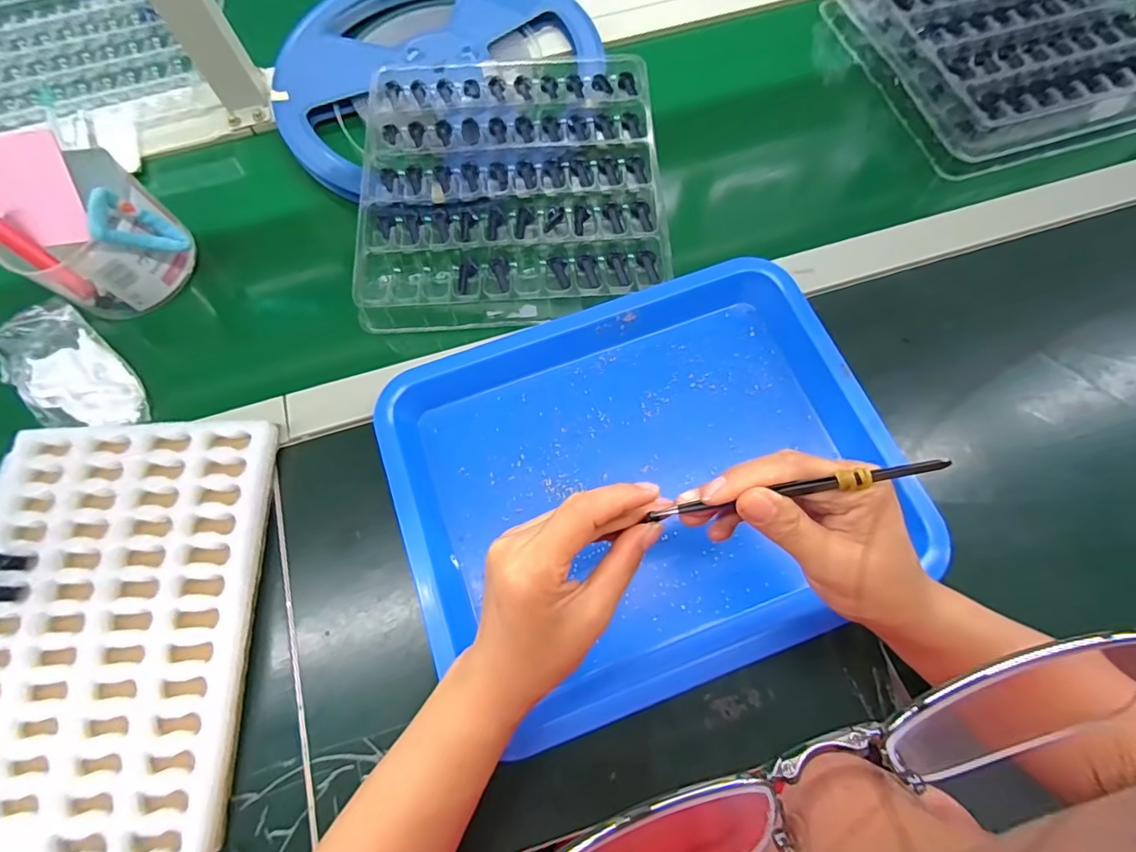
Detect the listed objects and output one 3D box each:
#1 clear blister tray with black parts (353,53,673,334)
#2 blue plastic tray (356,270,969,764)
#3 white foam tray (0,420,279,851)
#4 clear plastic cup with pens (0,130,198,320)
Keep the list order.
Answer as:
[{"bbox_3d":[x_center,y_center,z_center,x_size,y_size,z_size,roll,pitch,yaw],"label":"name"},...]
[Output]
[{"bbox_3d":[-0.049,-0.218,0.454,0.251,0.033,0.272,-3,70,1],"label":"clear blister tray with black parts"},{"bbox_3d":[0.053,0.034,0.360,0.327,0.033,0.274,-20,71,-5],"label":"blue plastic tray"},{"bbox_3d":[-0.307,0.129,0.341,0.186,0.031,0.267,-2,70,1],"label":"white foam tray"},{"bbox_3d":[-0.383,-0.159,0.412,0.101,0.107,0.095,-1,70,2],"label":"clear plastic cup with pens"}]

